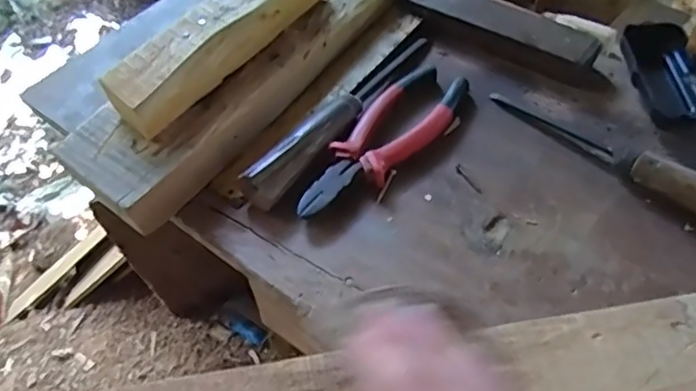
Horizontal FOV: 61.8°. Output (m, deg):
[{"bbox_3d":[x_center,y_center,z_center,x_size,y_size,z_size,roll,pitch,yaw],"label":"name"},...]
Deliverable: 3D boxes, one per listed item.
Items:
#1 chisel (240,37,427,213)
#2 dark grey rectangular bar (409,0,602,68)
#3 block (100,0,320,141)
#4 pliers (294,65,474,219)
[{"bbox_3d":[-0.003,-0.073,0.486,0.027,0.027,0.228,30,63,23],"label":"chisel"},{"bbox_3d":[0.135,-0.163,0.530,0.184,0.015,0.037,32,64,24],"label":"dark grey rectangular bar"},{"bbox_3d":[-0.107,-0.136,0.490,0.051,0.037,0.221,30,63,23],"label":"block"},{"bbox_3d":[0.027,-0.047,0.469,0.060,0.014,0.182,34,64,25],"label":"pliers"}]

